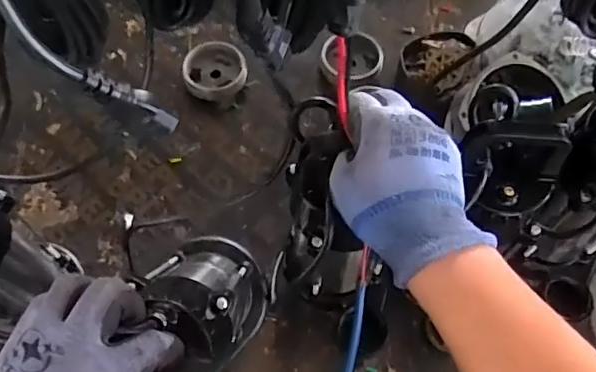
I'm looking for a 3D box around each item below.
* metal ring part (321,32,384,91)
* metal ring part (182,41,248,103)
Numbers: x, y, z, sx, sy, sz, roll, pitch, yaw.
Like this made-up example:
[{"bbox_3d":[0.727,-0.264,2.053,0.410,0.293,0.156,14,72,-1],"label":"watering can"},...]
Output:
[{"bbox_3d":[0.085,-0.191,0.830,0.089,0.037,0.084,1,63,-1],"label":"metal ring part"},{"bbox_3d":[-0.122,-0.170,0.818,0.092,0.038,0.094,1,63,-1],"label":"metal ring part"}]

